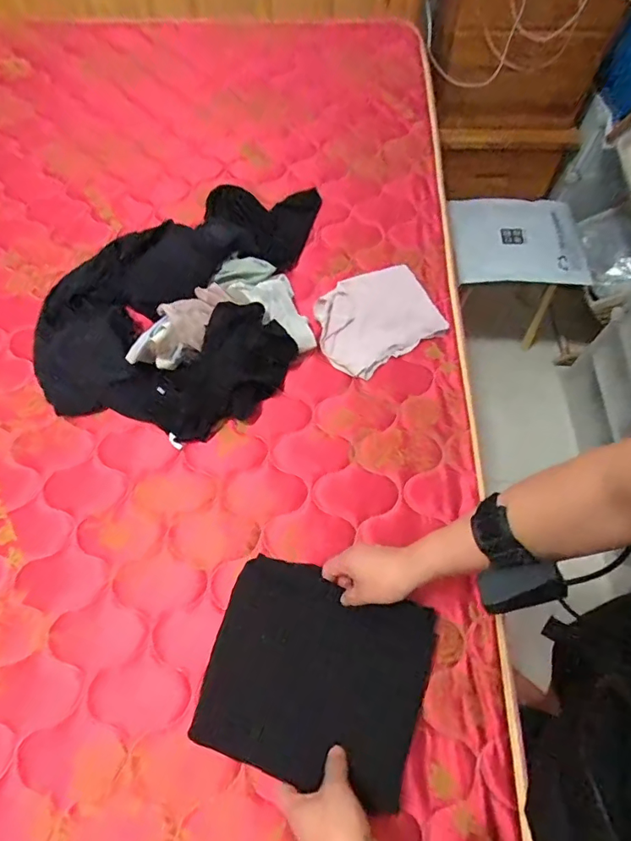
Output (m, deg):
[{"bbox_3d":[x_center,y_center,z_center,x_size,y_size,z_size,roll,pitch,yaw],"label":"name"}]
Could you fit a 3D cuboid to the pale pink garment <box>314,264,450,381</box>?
[{"bbox_3d":[0.100,-0.170,0.806,0.208,0.030,0.163,-29,67,-15],"label":"pale pink garment"}]

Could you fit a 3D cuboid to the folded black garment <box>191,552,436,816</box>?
[{"bbox_3d":[0.002,0.289,0.558,0.241,0.035,0.208,18,64,8],"label":"folded black garment"}]

